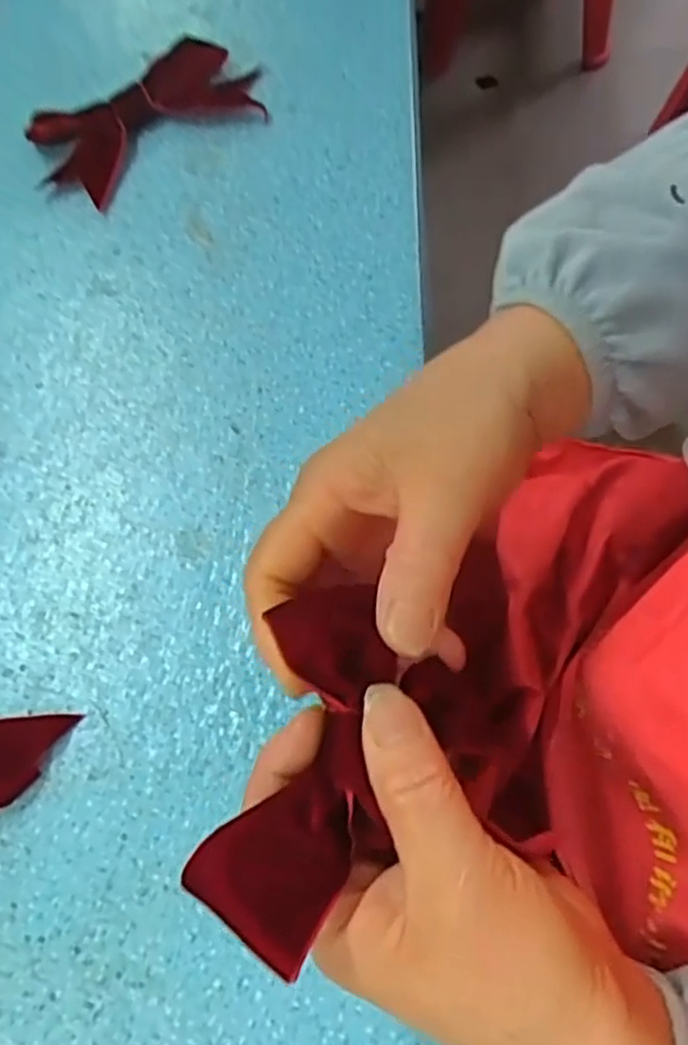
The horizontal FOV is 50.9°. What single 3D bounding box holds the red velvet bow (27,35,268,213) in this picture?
[{"bbox_3d":[-0.120,-0.246,0.432,0.137,0.014,0.082,-37,72,-11],"label":"red velvet bow"}]

